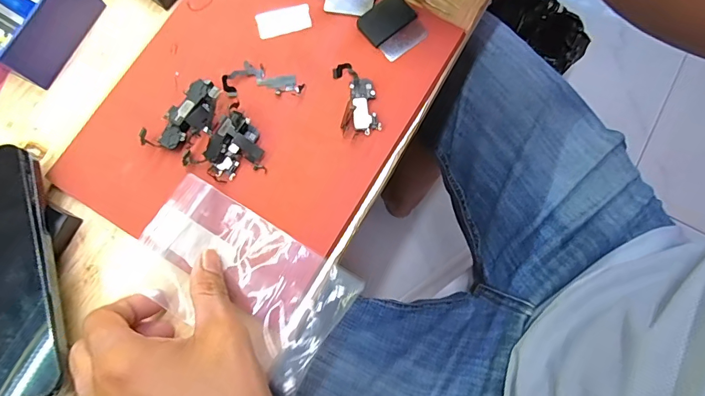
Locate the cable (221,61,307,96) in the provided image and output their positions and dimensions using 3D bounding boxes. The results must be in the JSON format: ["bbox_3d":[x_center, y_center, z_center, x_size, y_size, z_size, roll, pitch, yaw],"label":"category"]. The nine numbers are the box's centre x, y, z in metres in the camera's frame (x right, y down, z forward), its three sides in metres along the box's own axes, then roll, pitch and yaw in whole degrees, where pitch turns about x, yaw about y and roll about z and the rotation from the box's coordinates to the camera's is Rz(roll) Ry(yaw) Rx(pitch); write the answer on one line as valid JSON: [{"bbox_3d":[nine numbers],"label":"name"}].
[{"bbox_3d":[-0.063,-0.085,0.291,0.055,0.004,0.023,0,79,0],"label":"cable"}]

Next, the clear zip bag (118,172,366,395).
[{"bbox_3d":[-0.073,0.050,0.259,0.137,0.014,0.080,30,83,11],"label":"clear zip bag"}]

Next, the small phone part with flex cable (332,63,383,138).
[{"bbox_3d":[0.003,-0.070,0.286,0.027,0.007,0.053,-10,80,-1],"label":"small phone part with flex cable"}]

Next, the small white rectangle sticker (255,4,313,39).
[{"bbox_3d":[-0.050,-0.131,0.300,0.039,0.004,0.020,-13,80,-2],"label":"small white rectangle sticker"}]

